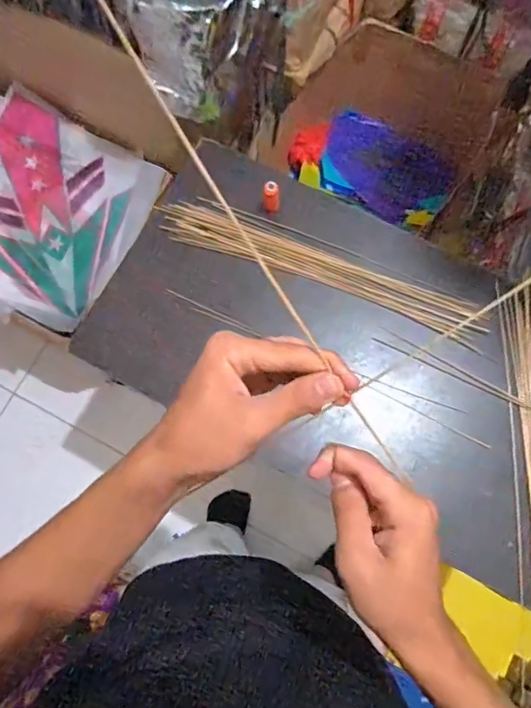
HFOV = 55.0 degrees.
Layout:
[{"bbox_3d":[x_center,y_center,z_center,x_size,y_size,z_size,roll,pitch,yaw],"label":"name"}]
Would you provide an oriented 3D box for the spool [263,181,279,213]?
[{"bbox_3d":[0.009,-0.227,0.739,0.023,0.046,0.020,0,75,1],"label":"spool"}]

